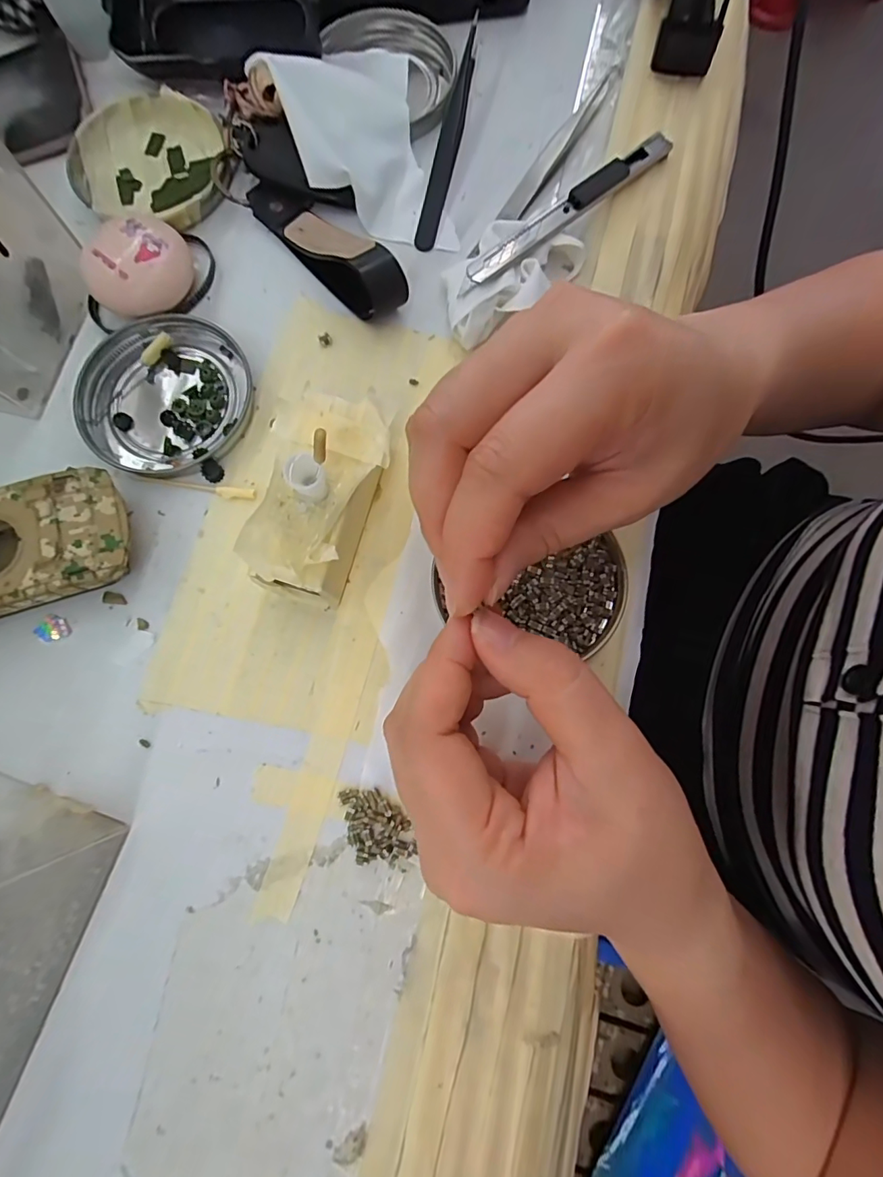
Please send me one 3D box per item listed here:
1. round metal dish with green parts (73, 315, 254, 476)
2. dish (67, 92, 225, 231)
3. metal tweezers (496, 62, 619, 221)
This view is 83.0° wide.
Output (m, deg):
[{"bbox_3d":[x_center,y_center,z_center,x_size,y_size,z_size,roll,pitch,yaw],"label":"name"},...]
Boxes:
[{"bbox_3d":[-0.129,-0.091,0.234,0.074,0.009,0.077,0,79,1],"label":"round metal dish with green parts"},{"bbox_3d":[-0.152,-0.220,0.259,0.076,0.013,0.074,0,79,1],"label":"dish"},{"bbox_3d":[0.065,-0.233,0.257,0.011,0.012,0.112,35,82,7],"label":"metal tweezers"}]

